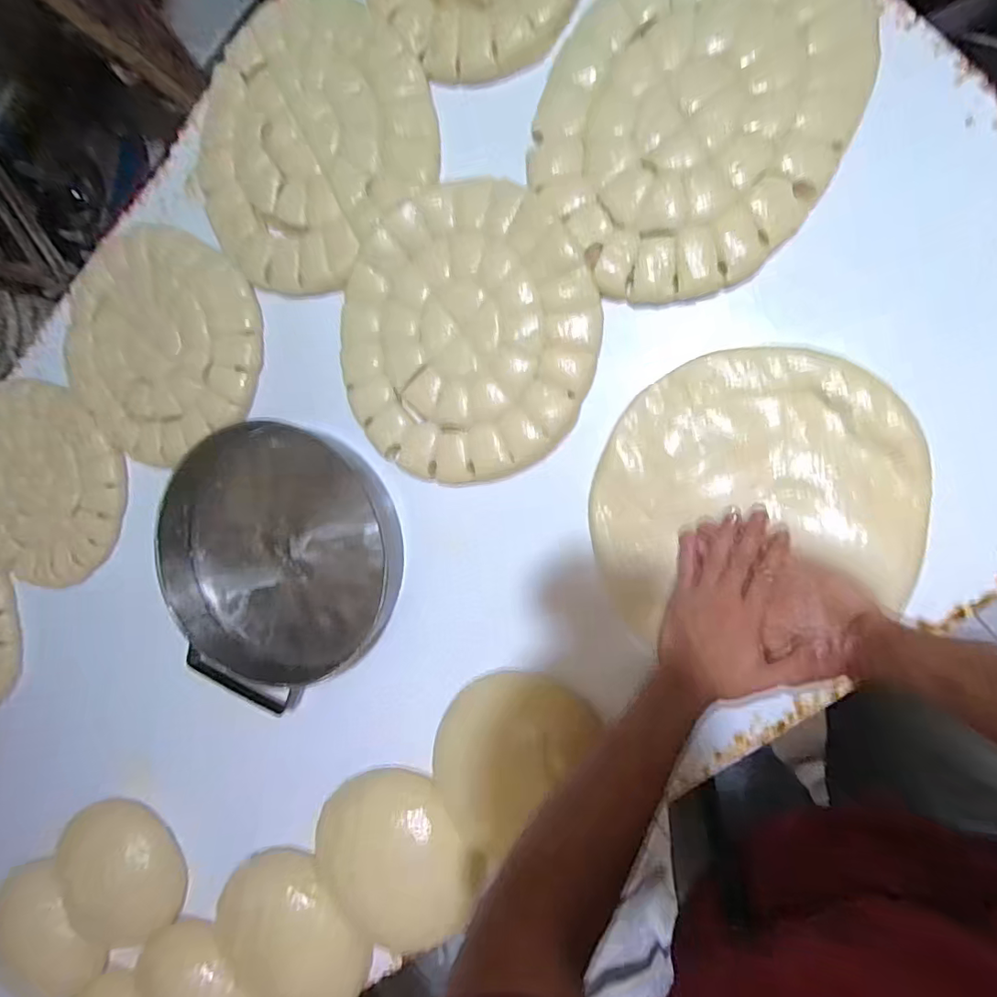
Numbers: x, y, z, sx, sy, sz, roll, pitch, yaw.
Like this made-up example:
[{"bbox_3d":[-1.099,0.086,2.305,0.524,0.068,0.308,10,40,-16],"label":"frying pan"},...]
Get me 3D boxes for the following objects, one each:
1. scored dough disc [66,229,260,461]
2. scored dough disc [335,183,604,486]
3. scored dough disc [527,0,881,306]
[{"bbox_3d":[-0.440,-0.198,0.665,0.289,0.033,0.298,-35,85,13],"label":"scored dough disc"},{"bbox_3d":[-0.039,-0.175,0.559,0.280,0.013,0.300,2,98,16],"label":"scored dough disc"},{"bbox_3d":[0.179,-0.360,0.488,0.271,0.026,0.315,33,100,10],"label":"scored dough disc"}]

